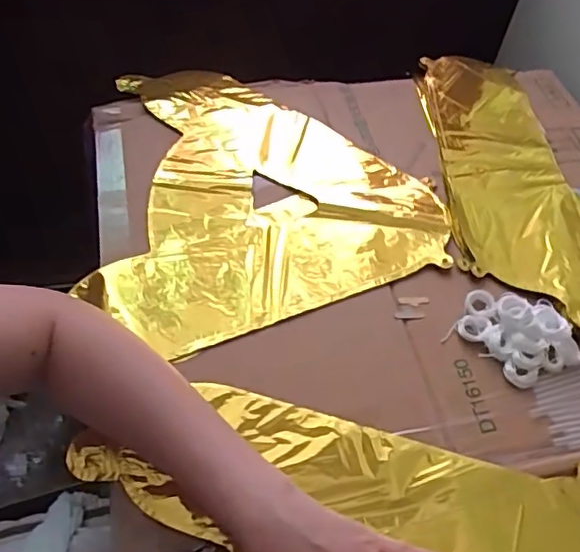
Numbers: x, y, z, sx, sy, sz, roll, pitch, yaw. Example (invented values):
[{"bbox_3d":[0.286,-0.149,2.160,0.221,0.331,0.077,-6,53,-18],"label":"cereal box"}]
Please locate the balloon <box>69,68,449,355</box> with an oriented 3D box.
[{"bbox_3d":[-0.045,-0.103,0.589,0.320,0.011,0.348,-14,57,-14],"label":"balloon"}]

